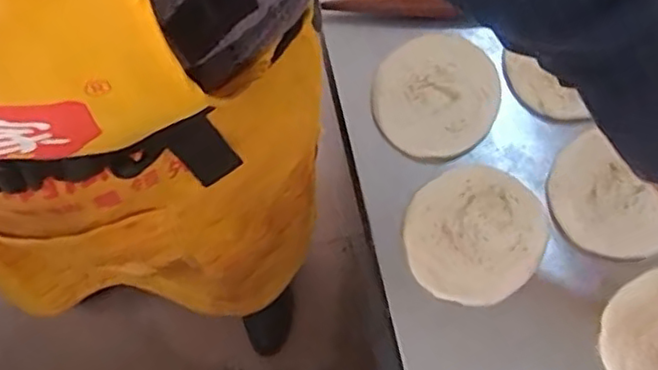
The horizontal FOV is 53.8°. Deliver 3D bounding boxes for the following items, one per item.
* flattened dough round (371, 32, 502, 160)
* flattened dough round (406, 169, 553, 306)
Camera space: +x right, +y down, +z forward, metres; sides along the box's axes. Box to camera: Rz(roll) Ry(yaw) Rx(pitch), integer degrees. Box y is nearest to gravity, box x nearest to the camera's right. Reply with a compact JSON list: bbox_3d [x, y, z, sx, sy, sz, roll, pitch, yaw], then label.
[{"bbox_3d":[0.109,-0.092,0.655,0.128,0.020,0.121,0,70,0],"label":"flattened dough round"},{"bbox_3d":[0.138,0.044,0.611,0.134,0.010,0.122,0,70,0],"label":"flattened dough round"}]

